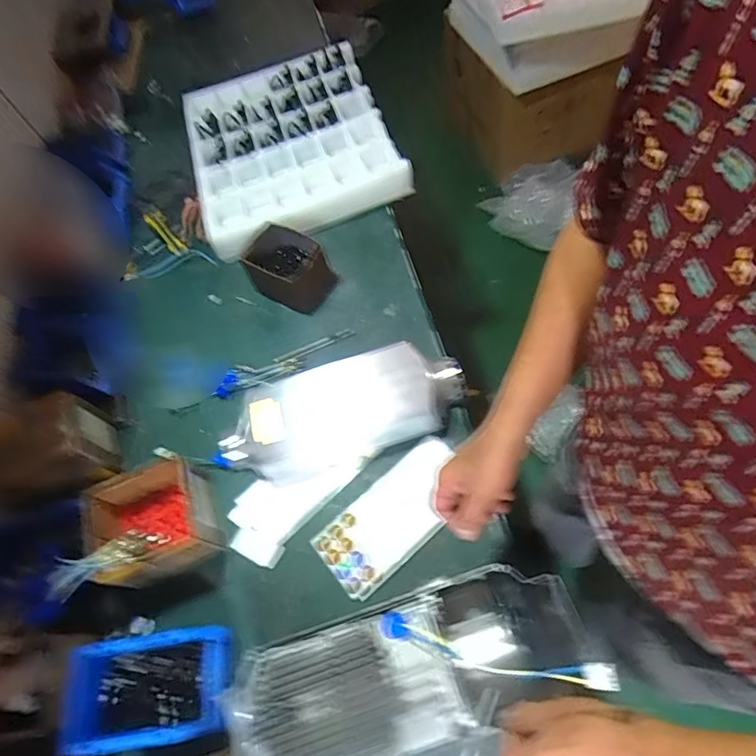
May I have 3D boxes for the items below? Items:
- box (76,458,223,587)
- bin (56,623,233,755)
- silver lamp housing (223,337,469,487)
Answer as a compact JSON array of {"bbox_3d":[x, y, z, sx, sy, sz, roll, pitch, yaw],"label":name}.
[{"bbox_3d":[-0.332,0.206,0.702,0.161,0.095,0.154,-21,61,-3],"label":"box"},{"bbox_3d":[-0.289,0.392,0.608,0.189,0.068,0.122,-11,61,4],"label":"bin"},{"bbox_3d":[-0.062,0.056,0.758,0.403,0.070,0.144,-19,61,-2],"label":"silver lamp housing"}]

